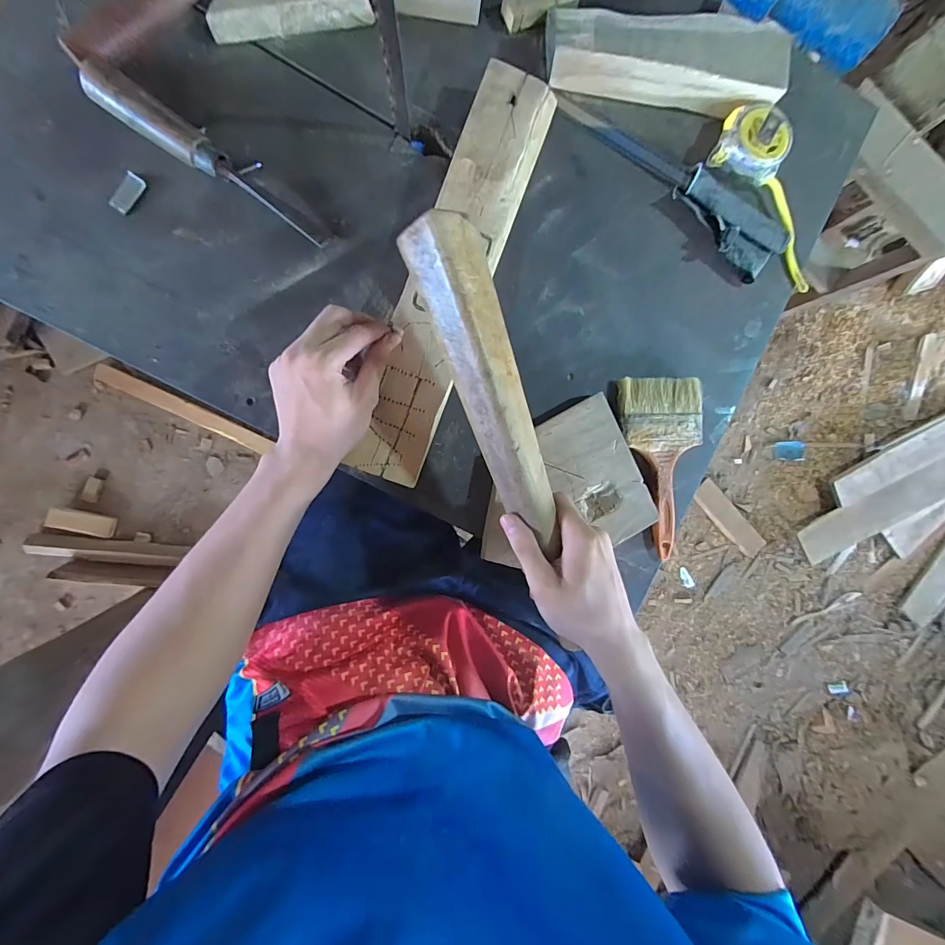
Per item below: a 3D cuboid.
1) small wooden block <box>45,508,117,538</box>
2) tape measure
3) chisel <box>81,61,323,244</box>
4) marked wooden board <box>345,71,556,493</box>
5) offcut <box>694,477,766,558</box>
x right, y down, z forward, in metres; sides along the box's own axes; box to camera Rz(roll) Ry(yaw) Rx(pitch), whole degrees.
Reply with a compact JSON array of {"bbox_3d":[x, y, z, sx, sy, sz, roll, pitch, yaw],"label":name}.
[{"bbox_3d":[-0.966,0.125,1.008,0.133,0.019,0.051,19,88,-27],"label":"small wooden block"},{"bbox_3d":[0.333,-0.299,0.436,0.065,0.031,0.194,-41,95,-5],"label":"tape measure"},{"bbox_3d":[-0.234,-0.276,0.360,0.213,0.026,0.033,34,86,-6],"label":"chisel"},{"bbox_3d":[-0.019,-0.181,0.386,0.071,0.032,0.391,19,88,-9],"label":"marked wooden board"},{"bbox_3d":[0.831,0.151,1.311,0.082,0.026,0.305,-45,97,-6],"label":"offcut"}]

